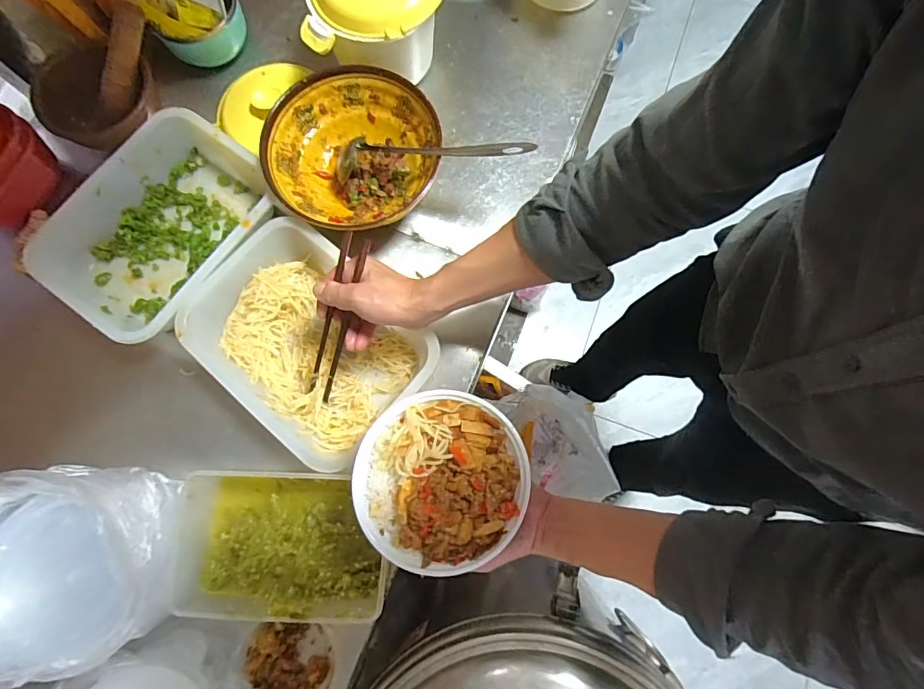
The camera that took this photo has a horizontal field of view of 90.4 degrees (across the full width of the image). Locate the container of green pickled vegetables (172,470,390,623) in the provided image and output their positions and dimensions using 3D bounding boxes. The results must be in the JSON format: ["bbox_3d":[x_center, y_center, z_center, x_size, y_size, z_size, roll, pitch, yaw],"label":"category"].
[{"bbox_3d":[-0.208,0.222,0.524,0.253,0.066,0.147,2,78,0],"label":"container of green pickled vegetables"}]

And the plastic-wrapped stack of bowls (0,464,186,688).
[{"bbox_3d":[-0.395,0.226,0.480,0.187,0.135,0.182,6,78,1],"label":"plastic-wrapped stack of bowls"}]

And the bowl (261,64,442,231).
[{"bbox_3d":[-0.143,-0.248,0.616,0.217,0.085,0.203,0,78,0],"label":"bowl"}]

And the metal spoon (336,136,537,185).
[{"bbox_3d":[-0.040,-0.238,0.569,0.258,0.031,0.047,4,77,16],"label":"metal spoon"}]

